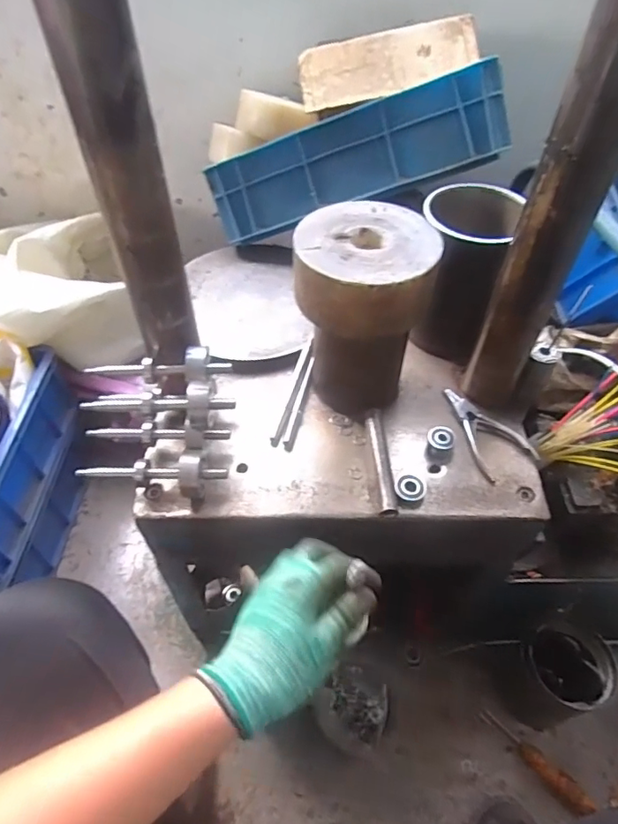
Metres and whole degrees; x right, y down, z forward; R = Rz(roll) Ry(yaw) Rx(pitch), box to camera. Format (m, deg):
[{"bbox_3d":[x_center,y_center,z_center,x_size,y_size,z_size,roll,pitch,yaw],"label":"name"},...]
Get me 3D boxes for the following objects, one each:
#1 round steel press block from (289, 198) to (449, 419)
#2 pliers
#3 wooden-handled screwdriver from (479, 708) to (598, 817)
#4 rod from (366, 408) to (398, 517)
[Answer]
[{"bbox_3d":[0.058,-0.101,0.598,0.137,0.221,0.141,0,51,0],"label":"round steel press block"},{"bbox_3d":[0.209,0.023,0.637,0.070,0.014,0.131,-24,55,-19],"label":"pliers"},{"bbox_3d":[0.341,0.528,0.783,0.028,0.038,0.176,-36,60,-26],"label":"wooden-handled screwdriver"},{"bbox_3d":[0.084,0.057,0.595,0.020,0.019,0.135,-2,51,-2],"label":"rod"}]

